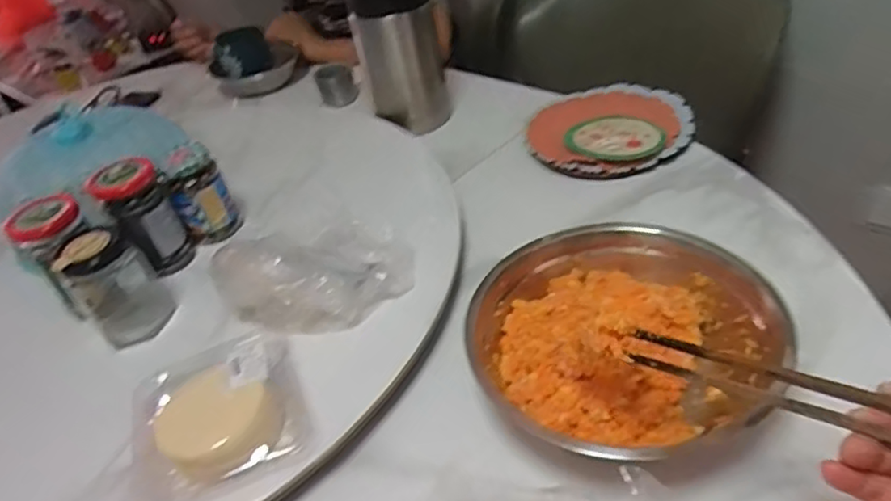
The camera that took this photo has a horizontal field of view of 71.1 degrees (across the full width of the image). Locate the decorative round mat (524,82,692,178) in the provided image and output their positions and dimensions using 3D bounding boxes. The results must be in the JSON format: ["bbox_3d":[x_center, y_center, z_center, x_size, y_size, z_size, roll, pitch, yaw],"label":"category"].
[{"bbox_3d":[0.211,-0.160,0.798,0.192,0.031,0.198,-7,40,6],"label":"decorative round mat"}]

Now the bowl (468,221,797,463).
[{"bbox_3d":[0.134,0.064,0.497,0.226,0.072,0.204,-17,40,-7],"label":"bowl"}]

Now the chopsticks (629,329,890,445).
[{"bbox_3d":[0.188,0.075,0.316,0.023,0.019,0.208,-36,30,-31],"label":"chopsticks"}]

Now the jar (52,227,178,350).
[{"bbox_3d":[-0.314,0.026,0.598,0.075,0.096,0.076,-7,40,6],"label":"jar"}]

